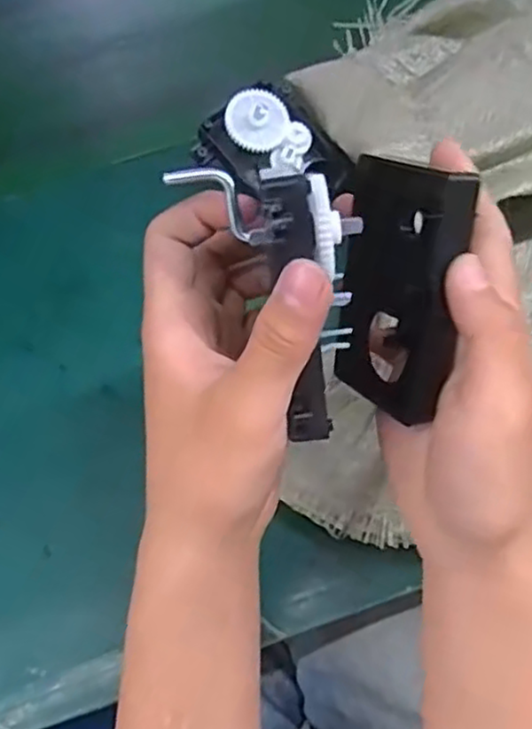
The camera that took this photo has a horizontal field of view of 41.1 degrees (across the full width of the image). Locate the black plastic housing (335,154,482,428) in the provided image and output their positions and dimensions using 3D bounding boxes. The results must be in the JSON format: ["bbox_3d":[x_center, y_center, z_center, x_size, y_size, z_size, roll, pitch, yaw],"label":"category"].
[{"bbox_3d":[0.053,-0.032,0.292,0.014,0.063,0.099,0,104,-30],"label":"black plastic housing"}]

